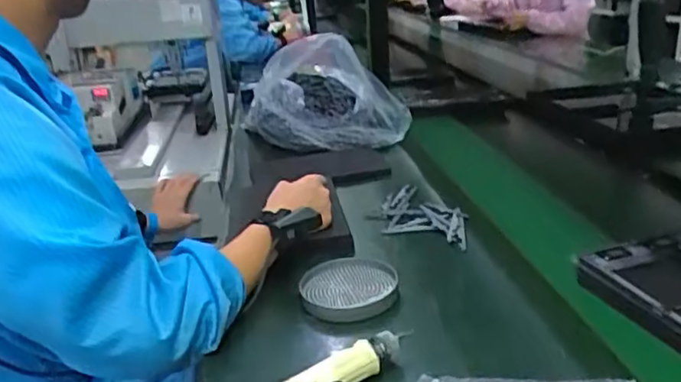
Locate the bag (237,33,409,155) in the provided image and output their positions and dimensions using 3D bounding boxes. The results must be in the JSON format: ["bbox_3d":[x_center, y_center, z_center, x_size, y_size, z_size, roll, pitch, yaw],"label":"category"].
[{"bbox_3d":[-0.036,-0.201,1.296,0.270,0.230,0.277,-12,23,-20],"label":"bag"}]

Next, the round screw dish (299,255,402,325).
[{"bbox_3d":[0.010,0.115,0.720,0.110,0.023,0.124,-6,22,-5],"label":"round screw dish"}]

